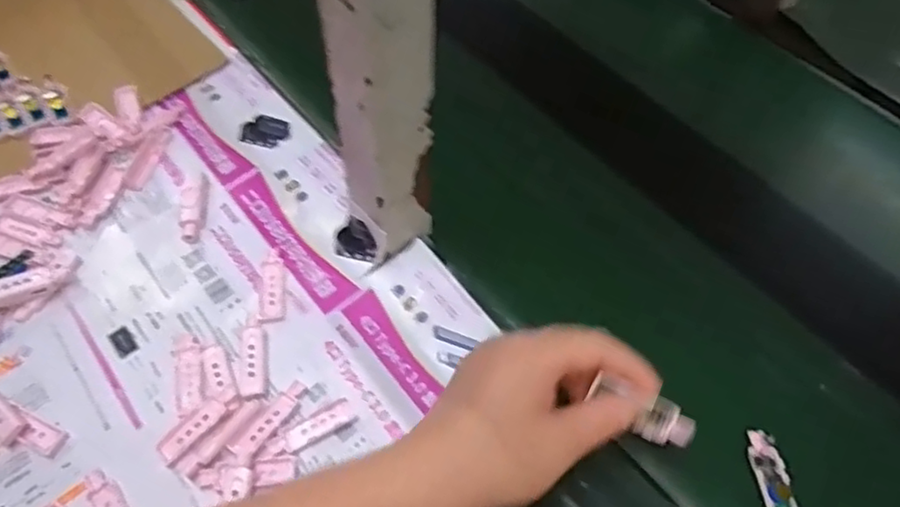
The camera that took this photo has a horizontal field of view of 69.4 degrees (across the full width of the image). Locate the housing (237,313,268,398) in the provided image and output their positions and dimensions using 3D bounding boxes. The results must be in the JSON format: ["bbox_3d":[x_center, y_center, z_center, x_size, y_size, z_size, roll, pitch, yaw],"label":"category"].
[{"bbox_3d":[-0.124,0.063,0.406,0.017,0.004,0.057,-8,57,-7],"label":"housing"}]

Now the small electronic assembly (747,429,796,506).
[{"bbox_3d":[0.188,0.130,0.378,0.018,0.008,0.055,-3,56,-4],"label":"small electronic assembly"}]

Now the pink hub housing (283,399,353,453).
[{"bbox_3d":[-0.077,0.102,0.385,0.042,0.004,0.014,-28,61,-19],"label":"pink hub housing"}]

